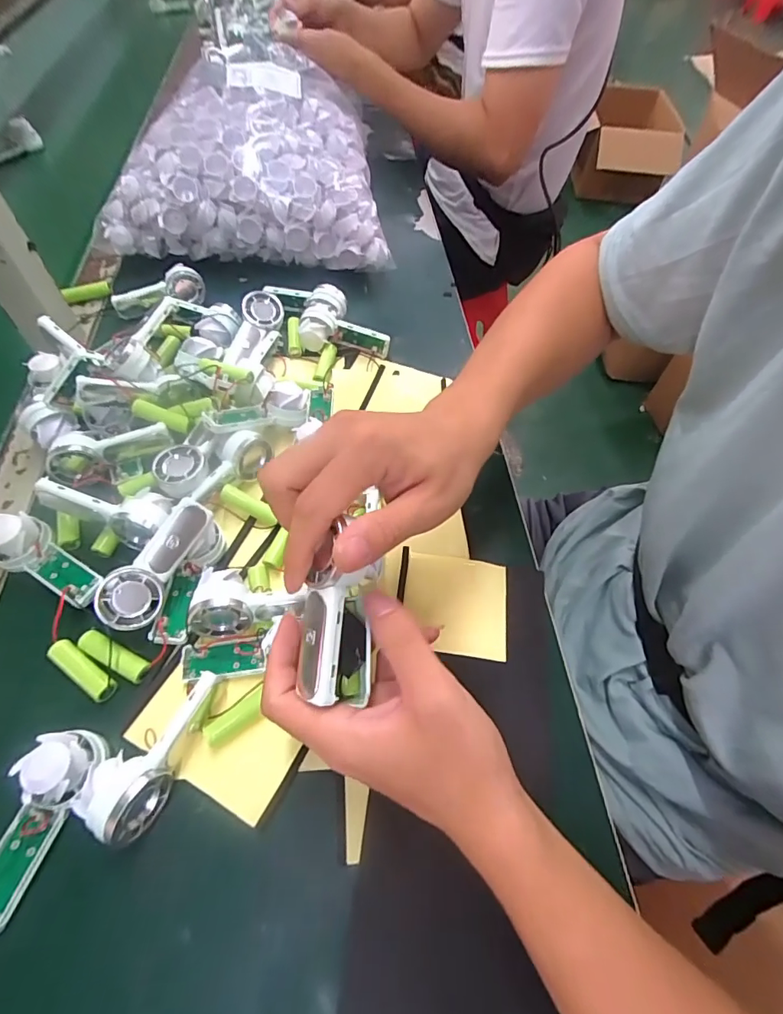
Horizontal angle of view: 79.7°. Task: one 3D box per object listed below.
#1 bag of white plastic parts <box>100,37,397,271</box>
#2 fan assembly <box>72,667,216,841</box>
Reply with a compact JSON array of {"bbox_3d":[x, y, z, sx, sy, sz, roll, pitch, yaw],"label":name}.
[{"bbox_3d":[-0.164,-0.421,0.568,0.304,0.144,0.264,-2,56,-3],"label":"bag of white plastic parts"},{"bbox_3d":[-0.140,0.140,0.276,0.038,0.030,0.091,21,58,11],"label":"fan assembly"}]

